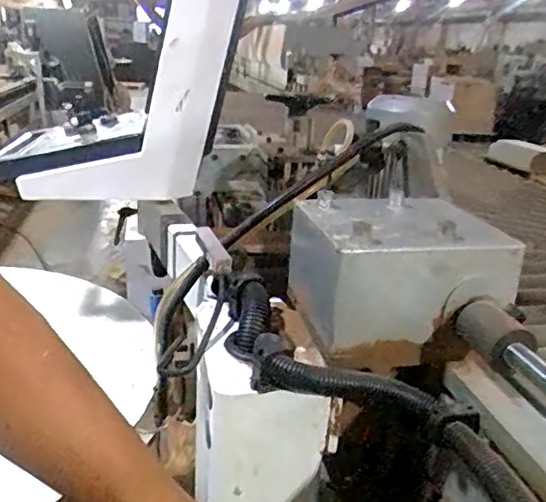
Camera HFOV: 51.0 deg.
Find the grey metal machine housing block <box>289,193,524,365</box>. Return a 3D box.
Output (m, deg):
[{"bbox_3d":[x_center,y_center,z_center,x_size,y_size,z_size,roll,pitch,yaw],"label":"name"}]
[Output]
[{"bbox_3d":[0.107,0.019,0.504,0.151,0.107,0.137,-1,21,-12],"label":"grey metal machine housing block"}]

